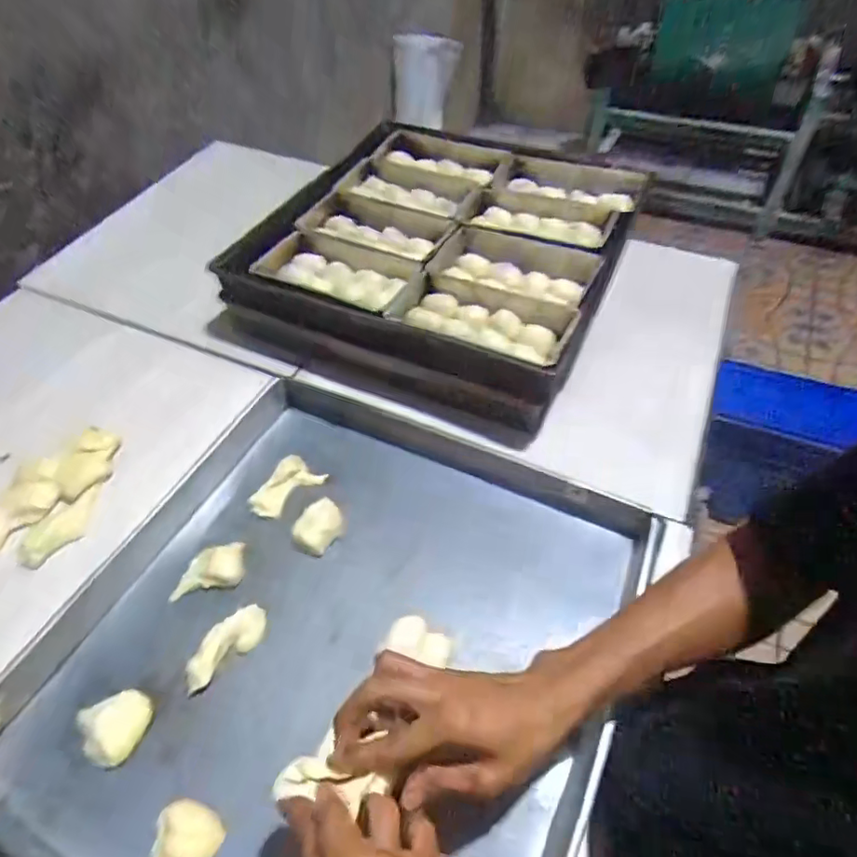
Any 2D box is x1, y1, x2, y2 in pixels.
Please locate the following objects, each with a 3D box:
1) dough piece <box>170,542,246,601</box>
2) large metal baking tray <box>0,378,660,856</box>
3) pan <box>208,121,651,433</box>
[{"bbox_3d":[-0.216,0.138,0.543,0.067,0.015,0.044,-13,52,-8],"label":"dough piece"},{"bbox_3d":[-0.088,0.197,0.507,0.479,0.053,0.476,19,55,18],"label":"large metal baking tray"},{"bbox_3d":[0.013,-0.273,0.798,0.475,0.116,0.502,18,54,17],"label":"pan"}]

